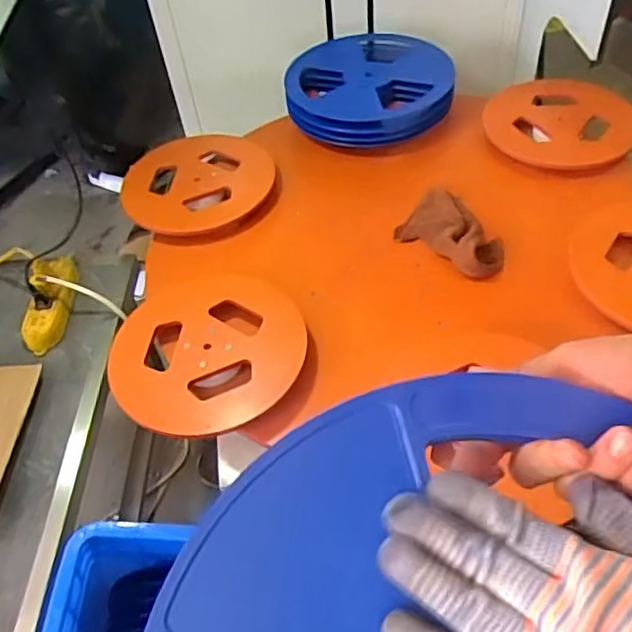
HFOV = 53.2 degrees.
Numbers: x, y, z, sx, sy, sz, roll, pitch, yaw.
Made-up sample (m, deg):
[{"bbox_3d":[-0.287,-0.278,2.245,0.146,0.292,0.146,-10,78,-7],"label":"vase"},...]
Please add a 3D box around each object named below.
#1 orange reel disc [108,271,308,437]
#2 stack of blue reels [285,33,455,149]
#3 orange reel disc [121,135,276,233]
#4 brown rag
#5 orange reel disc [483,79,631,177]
[{"bbox_3d":[-0.151,0.042,0.892,0.264,0.033,0.279,-3,50,3],"label":"orange reel disc"},{"bbox_3d":[0.102,-0.467,1.255,0.316,0.066,0.340,-2,50,5],"label":"stack of blue reels"},{"bbox_3d":[-0.210,-0.248,1.154,0.241,0.020,0.270,13,50,-4],"label":"orange reel disc"},{"bbox_3d":[0.223,-0.140,1.001,0.131,0.039,0.193,-36,56,-22],"label":"brown rag"},{"bbox_3d":[0.443,-0.358,1.138,0.256,0.020,0.254,12,52,15],"label":"orange reel disc"}]

